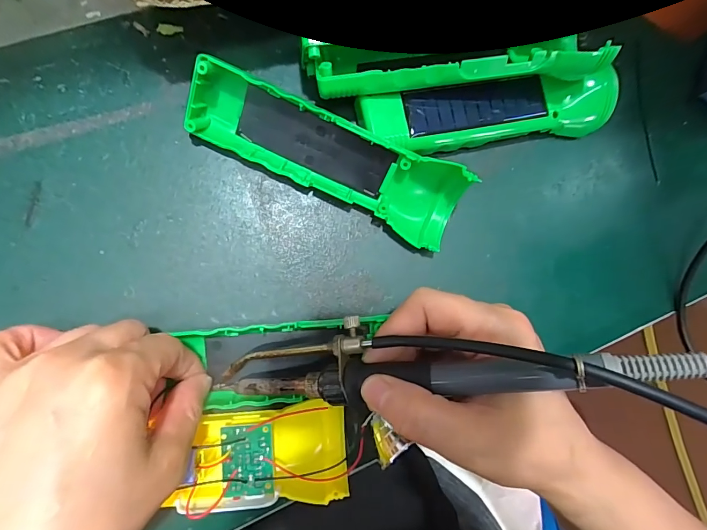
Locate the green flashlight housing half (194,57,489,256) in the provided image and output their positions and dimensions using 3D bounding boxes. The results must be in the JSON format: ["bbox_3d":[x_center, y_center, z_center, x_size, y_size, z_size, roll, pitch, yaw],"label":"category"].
[{"bbox_3d":[-0.012,-0.067,0.228,0.165,0.035,0.050,26,82,-5],"label":"green flashlight housing half"}]

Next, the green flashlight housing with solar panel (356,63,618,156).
[{"bbox_3d":[0.087,-0.095,0.250,0.168,0.023,0.039,-10,88,-10],"label":"green flashlight housing with solar panel"}]

